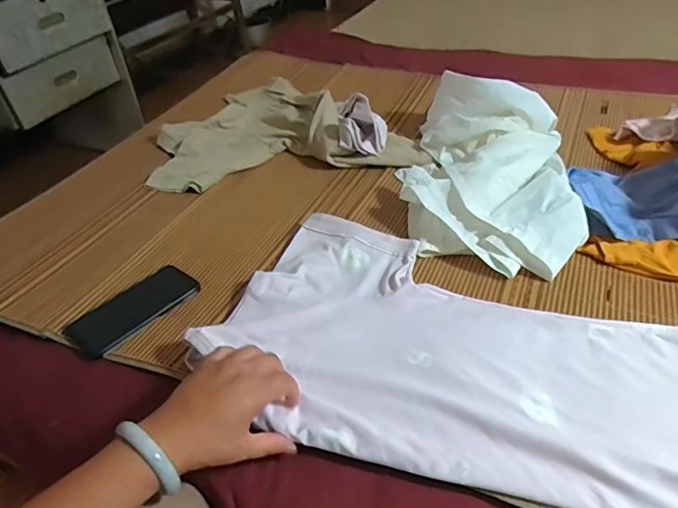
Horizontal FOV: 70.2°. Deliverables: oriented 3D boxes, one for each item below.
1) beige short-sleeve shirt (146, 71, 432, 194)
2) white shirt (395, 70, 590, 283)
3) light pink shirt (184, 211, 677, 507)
[{"bbox_3d":[-0.112,-0.273,0.999,0.509,0.082,0.390,-7,40,0],"label":"beige short-sleeve shirt"},{"bbox_3d":[0.237,-0.151,0.773,0.260,0.107,0.408,5,41,14],"label":"white shirt"},{"bbox_3d":[0.151,0.111,0.521,0.575,0.046,0.305,15,44,22],"label":"light pink shirt"}]

